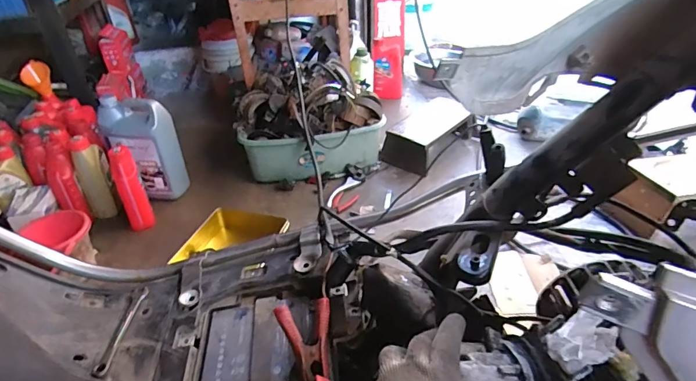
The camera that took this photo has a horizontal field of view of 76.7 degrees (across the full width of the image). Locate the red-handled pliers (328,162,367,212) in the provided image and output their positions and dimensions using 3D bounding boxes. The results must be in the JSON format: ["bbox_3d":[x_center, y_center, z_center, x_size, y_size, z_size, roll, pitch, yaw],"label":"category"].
[{"bbox_3d":[0.003,-0.003,1.252,0.065,0.030,0.171,13,50,22],"label":"red-handled pliers"}]

